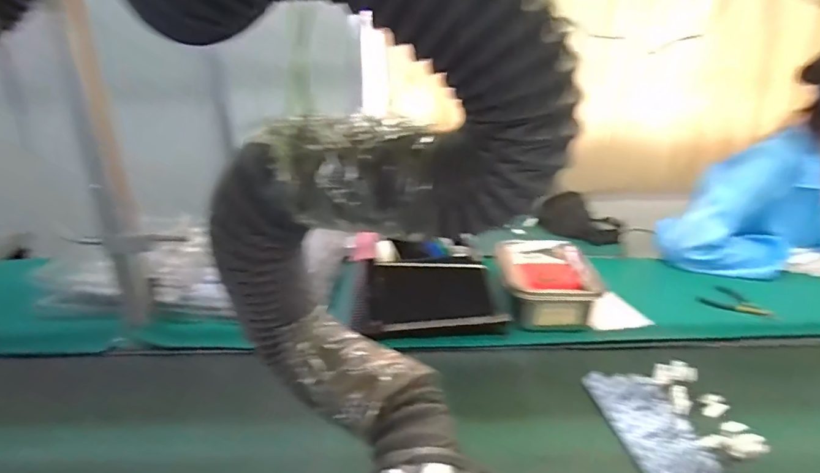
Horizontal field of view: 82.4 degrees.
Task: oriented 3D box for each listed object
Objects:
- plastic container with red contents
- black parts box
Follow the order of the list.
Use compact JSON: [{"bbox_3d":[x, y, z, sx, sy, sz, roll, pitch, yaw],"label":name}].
[{"bbox_3d":[0.261,0.087,0.912,0.169,0.076,0.224,1,24,4],"label":"plastic container with red contents"},{"bbox_3d":[0.029,0.089,0.838,0.262,0.130,0.134,-5,24,-10],"label":"black parts box"}]

